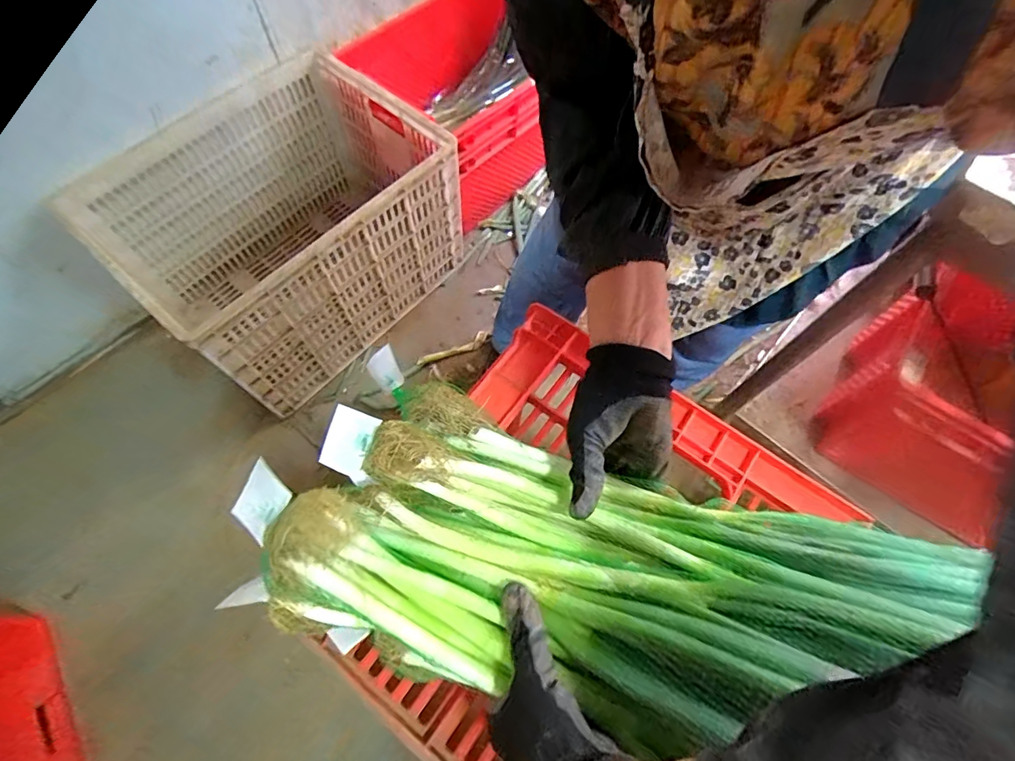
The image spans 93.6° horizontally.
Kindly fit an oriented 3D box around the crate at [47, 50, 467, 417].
[{"bbox_3d":[-0.508,-0.355,1.145,0.495,0.441,0.649,39,71,15],"label":"crate"}]

